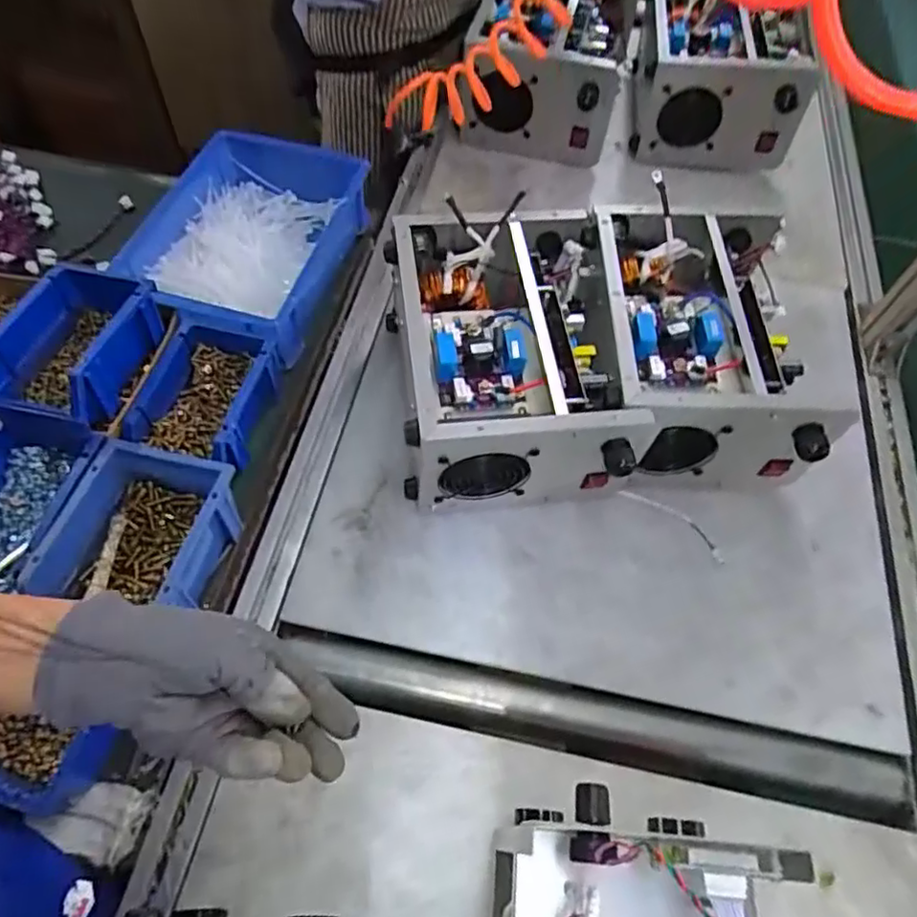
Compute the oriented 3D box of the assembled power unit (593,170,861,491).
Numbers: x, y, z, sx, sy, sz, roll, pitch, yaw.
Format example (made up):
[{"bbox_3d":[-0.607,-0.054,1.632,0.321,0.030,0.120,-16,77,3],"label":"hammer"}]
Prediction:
[{"bbox_3d":[0.255,-0.113,0.698,0.222,0.139,0.292,2,59,-2],"label":"assembled power unit"}]

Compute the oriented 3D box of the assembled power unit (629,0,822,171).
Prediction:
[{"bbox_3d":[0.370,-0.576,0.964,0.237,0.142,0.259,7,59,1],"label":"assembled power unit"}]

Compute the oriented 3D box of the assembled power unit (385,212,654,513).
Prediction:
[{"bbox_3d":[0.049,-0.095,0.679,0.228,0.161,0.288,-4,60,-5],"label":"assembled power unit"}]

